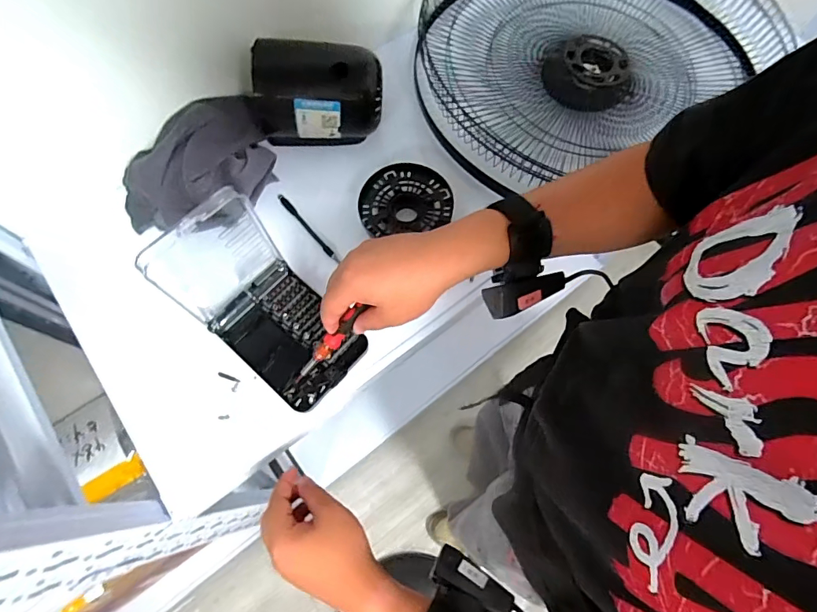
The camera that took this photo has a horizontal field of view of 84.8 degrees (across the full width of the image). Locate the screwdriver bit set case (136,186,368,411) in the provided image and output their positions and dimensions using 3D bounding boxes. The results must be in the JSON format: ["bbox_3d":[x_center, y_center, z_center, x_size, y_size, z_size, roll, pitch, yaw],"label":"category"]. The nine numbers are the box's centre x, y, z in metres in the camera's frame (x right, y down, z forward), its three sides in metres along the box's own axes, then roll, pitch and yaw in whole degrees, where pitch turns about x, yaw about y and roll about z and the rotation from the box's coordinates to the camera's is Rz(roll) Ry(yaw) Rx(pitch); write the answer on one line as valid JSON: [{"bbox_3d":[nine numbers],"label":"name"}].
[{"bbox_3d":[-0.169,-0.009,0.504,0.258,0.054,0.130,40,74,13],"label":"screwdriver bit set case"}]

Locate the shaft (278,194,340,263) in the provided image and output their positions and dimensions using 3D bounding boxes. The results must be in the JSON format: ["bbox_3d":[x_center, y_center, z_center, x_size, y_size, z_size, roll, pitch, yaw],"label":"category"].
[{"bbox_3d":[-0.127,-0.097,0.561,0.010,0.008,0.121,-38,74,-13],"label":"shaft"}]

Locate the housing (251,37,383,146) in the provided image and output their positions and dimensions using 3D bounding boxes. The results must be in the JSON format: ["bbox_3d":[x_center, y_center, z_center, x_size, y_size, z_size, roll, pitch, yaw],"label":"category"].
[{"bbox_3d":[-0.108,-0.258,0.557,0.145,0.108,0.086,4,69,1],"label":"housing"}]

